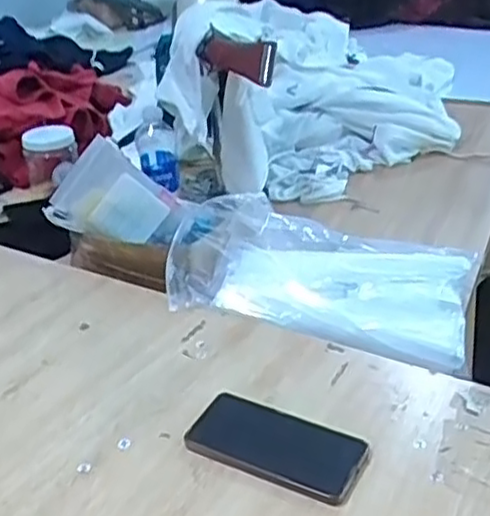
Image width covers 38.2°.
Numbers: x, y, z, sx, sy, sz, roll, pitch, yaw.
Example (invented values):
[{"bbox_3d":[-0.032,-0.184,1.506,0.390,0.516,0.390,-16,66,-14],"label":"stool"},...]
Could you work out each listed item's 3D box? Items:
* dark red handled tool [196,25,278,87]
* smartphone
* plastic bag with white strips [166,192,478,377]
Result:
[{"bbox_3d":[-0.015,-0.265,0.930,0.041,0.051,0.128,-24,37,-33],"label":"dark red handled tool"},{"bbox_3d":[0.031,0.181,0.687,0.167,0.013,0.081,14,34,27],"label":"smartphone"},{"bbox_3d":[0.097,0.011,0.939,0.389,0.064,0.231,7,31,17],"label":"plastic bag with white strips"}]

